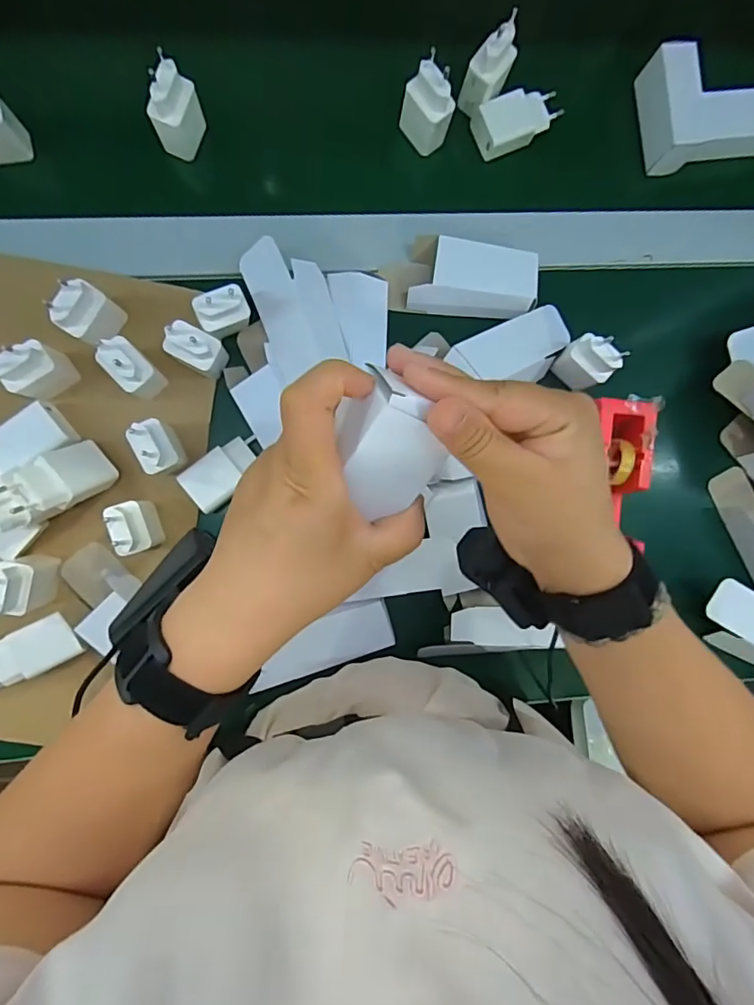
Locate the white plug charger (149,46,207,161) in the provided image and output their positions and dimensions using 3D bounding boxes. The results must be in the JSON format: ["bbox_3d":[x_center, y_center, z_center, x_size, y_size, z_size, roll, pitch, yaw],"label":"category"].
[{"bbox_3d":[-0.164,-0.320,0.413,0.026,0.071,0.039,25,88,-6],"label":"white plug charger"}]

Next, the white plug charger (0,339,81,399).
[{"bbox_3d":[-0.264,-0.101,0.396,0.022,0.071,0.040,45,86,-5],"label":"white plug charger"}]

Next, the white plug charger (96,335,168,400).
[{"bbox_3d":[-0.195,-0.106,0.403,0.027,0.074,0.035,-44,95,-4],"label":"white plug charger"}]

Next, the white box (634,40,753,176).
[{"bbox_3d":[0.316,-0.365,0.472,0.129,0.038,0.090,-7,91,-6],"label":"white box"}]

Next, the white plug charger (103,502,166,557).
[{"bbox_3d":[-0.189,0.019,0.404,0.026,0.063,0.040,-23,93,-6],"label":"white plug charger"}]

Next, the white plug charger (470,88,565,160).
[{"bbox_3d":[0.128,-0.347,0.463,0.077,0.019,0.042,-26,93,-6],"label":"white plug charger"}]

